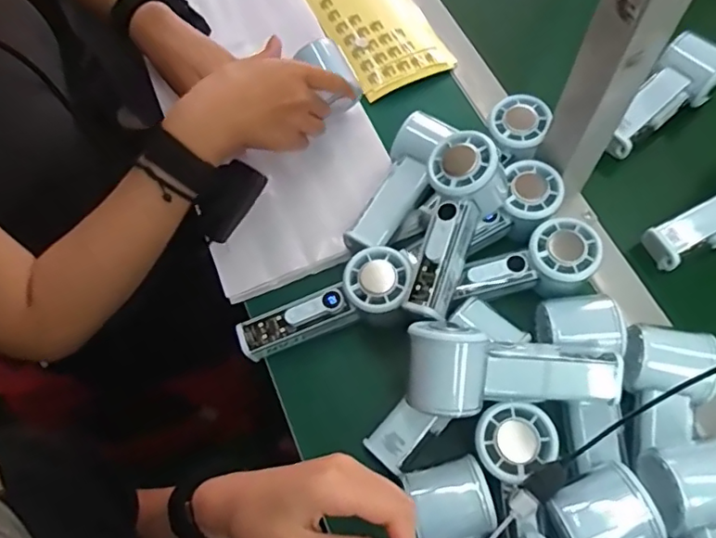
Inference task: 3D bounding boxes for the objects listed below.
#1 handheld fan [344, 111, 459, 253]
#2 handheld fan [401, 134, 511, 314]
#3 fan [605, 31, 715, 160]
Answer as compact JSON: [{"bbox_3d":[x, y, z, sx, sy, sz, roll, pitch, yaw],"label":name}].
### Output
[{"bbox_3d":[0.041,-0.077,0.528,0.050,0.063,0.151,23,68,13],"label":"handheld fan"},{"bbox_3d":[0.077,-0.032,0.462,0.064,0.062,0.152,17,81,11],"label":"handheld fan"},{"bbox_3d":[0.306,-0.167,0.556,0.059,0.044,0.140,38,72,18],"label":"fan"}]

